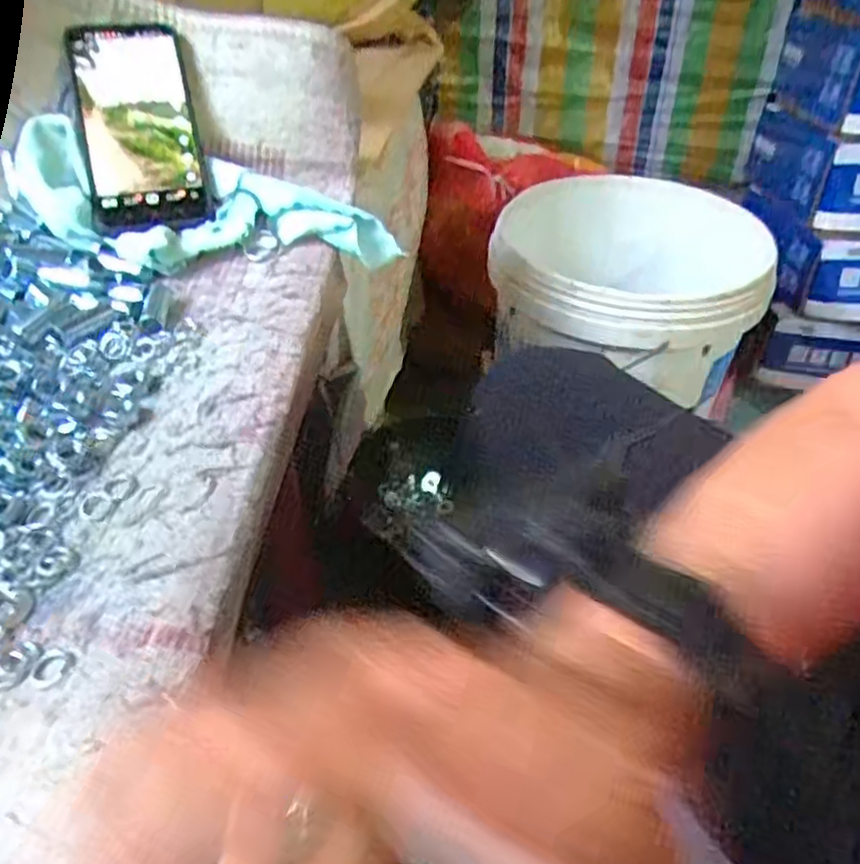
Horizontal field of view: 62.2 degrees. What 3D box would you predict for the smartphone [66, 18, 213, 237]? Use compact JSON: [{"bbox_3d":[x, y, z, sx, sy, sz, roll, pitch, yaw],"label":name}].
[{"bbox_3d":[-0.199,-0.211,0.486,0.073,0.011,0.153,-11,81,-12],"label":"smartphone"}]

